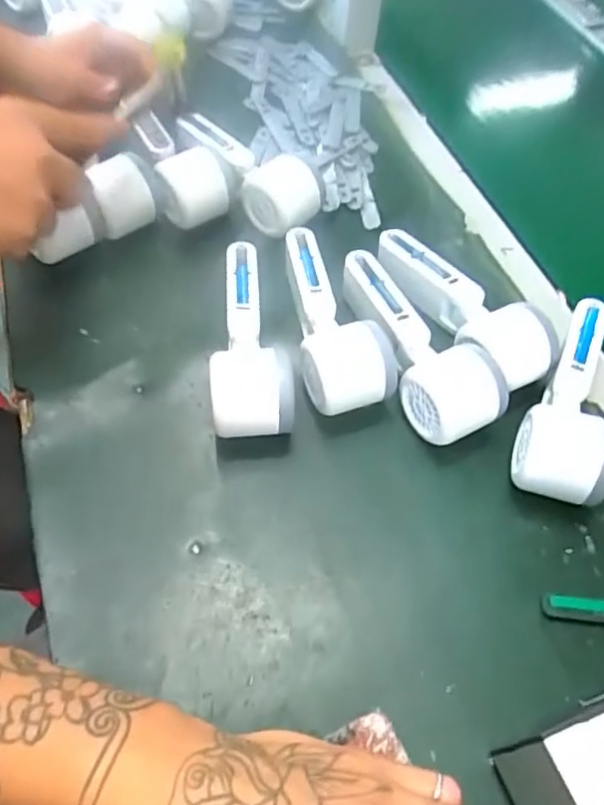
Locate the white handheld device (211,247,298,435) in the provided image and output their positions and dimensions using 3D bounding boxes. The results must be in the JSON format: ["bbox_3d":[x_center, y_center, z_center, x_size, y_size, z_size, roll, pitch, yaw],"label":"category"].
[{"bbox_3d":[-0.038,-0.048,0.467,0.055,0.044,0.153,-1,55,-6],"label":"white handheld device"}]

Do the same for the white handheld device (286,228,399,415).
[{"bbox_3d":[0.027,-0.066,0.483,0.068,0.046,0.154,-4,56,-8],"label":"white handheld device"}]

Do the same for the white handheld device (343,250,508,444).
[{"bbox_3d":[0.088,-0.045,0.475,0.068,0.051,0.168,-12,57,-14],"label":"white handheld device"}]

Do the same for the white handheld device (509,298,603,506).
[{"bbox_3d":[0.197,-0.002,0.452,0.060,0.054,0.162,25,57,12],"label":"white handheld device"}]

